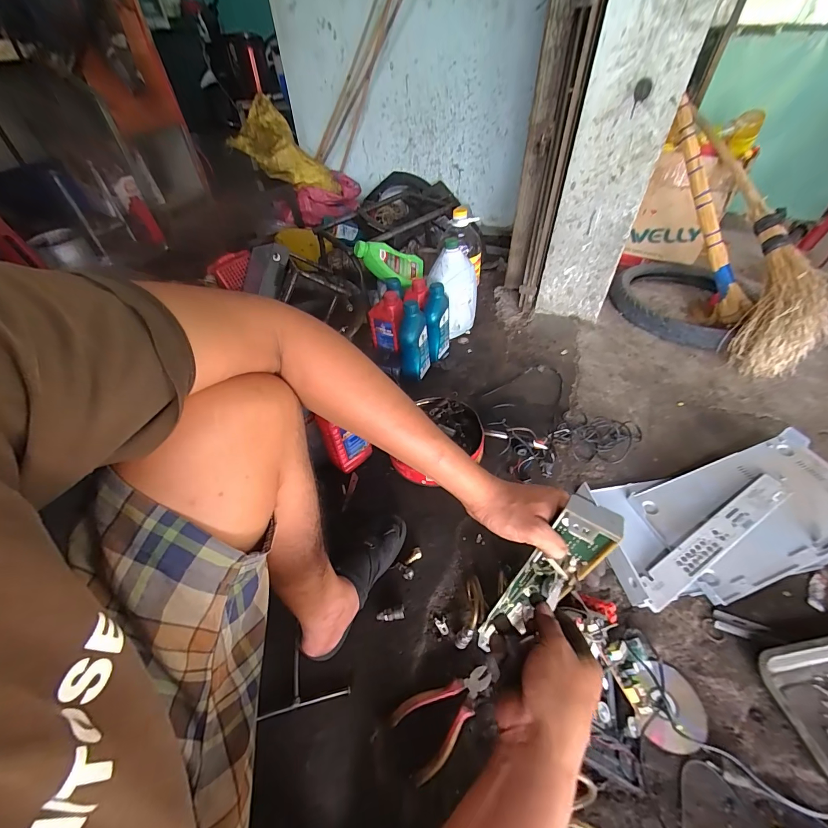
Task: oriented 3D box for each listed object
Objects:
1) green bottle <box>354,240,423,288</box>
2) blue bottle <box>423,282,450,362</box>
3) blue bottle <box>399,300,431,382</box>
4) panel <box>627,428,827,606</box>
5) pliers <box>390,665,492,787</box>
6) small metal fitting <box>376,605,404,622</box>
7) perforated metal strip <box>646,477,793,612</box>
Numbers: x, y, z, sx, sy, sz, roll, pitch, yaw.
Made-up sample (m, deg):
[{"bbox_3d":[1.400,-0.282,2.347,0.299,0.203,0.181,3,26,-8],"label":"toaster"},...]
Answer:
[{"bbox_3d":[-0.077,-0.480,1.152,0.238,0.093,0.082,6,39,-34],"label":"green bottle"},{"bbox_3d":[0.075,-0.287,1.146,0.075,0.225,0.088,2,47,5],"label":"blue bottle"},{"bbox_3d":[0.002,-0.211,1.079,0.085,0.224,0.094,2,47,4],"label":"blue bottle"},{"bbox_3d":[0.715,0.198,0.753,0.423,0.022,0.238,-21,49,-5],"label":"panel"},{"bbox_3d":[0.053,0.463,0.563,0.167,0.012,0.090,-29,52,-22],"label":"pliers"},{"bbox_3d":[-0.043,0.367,0.656,0.051,0.015,0.021,-9,47,-6],"label":"small metal fitting"},{"bbox_3d":[0.608,0.249,0.720,0.413,0.009,0.060,-29,54,-14],"label":"perforated metal strip"}]

